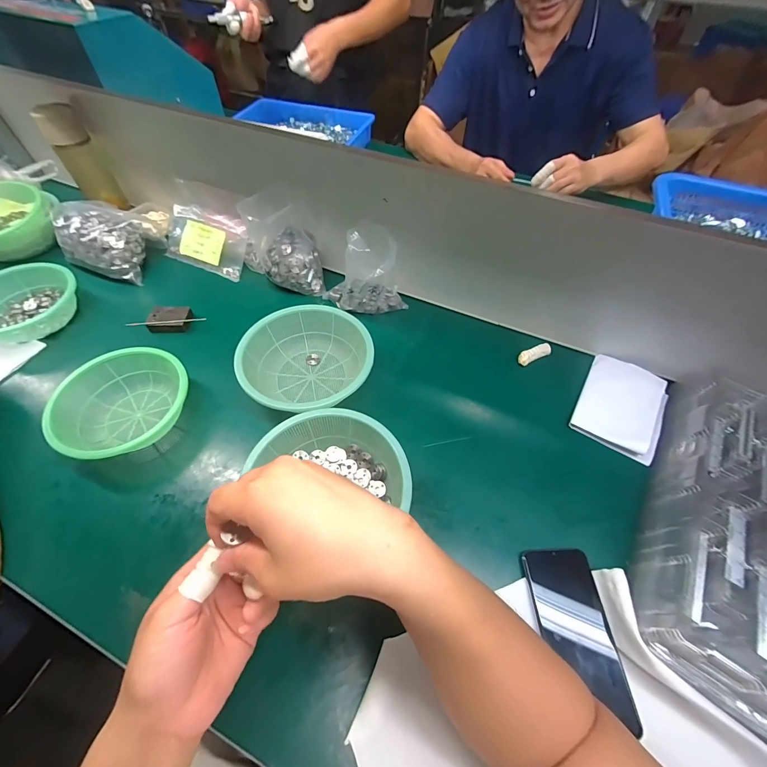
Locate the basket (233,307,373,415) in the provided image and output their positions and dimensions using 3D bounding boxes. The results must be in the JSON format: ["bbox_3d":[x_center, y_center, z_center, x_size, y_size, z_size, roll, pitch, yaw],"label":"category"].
[{"bbox_3d":[-0.113,-0.029,0.508,0.177,0.070,0.177,1,55,-1],"label":"basket"}]

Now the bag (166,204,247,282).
[{"bbox_3d":[-0.353,-0.280,0.674,0.187,0.104,0.025,22,16,11],"label":"bag"}]

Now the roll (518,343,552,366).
[{"bbox_3d":[0.245,-0.049,0.551,0.056,0.011,0.020,-23,59,-16],"label":"roll"}]

